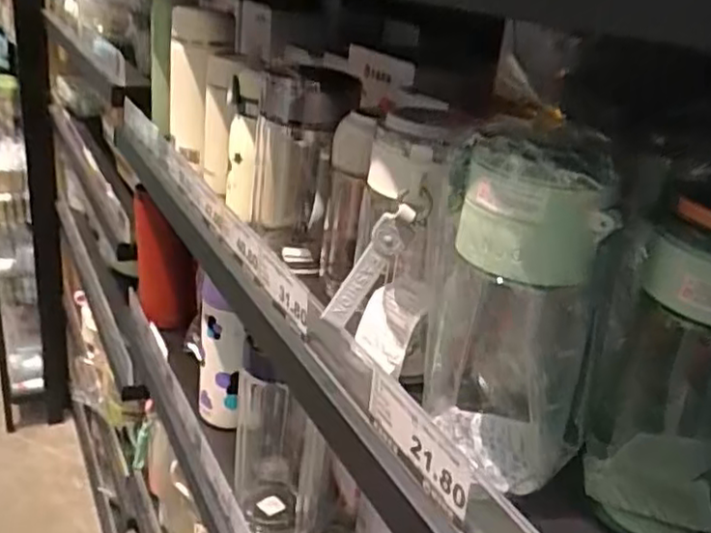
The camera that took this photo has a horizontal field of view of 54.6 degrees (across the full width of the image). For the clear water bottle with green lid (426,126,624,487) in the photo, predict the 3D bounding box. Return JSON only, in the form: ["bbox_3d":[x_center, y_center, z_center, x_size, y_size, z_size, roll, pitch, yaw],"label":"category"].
[{"bbox_3d":[0.078,0.020,0.332,0.078,0.169,0.067,12,24,12],"label":"clear water bottle with green lid"}]

